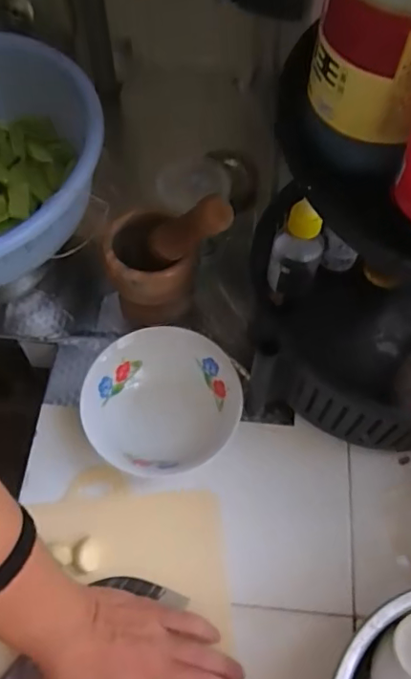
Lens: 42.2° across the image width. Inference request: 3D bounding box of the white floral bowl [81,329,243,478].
[{"bbox_3d":[-0.044,0.066,0.546,0.155,0.050,0.143,0,62,0],"label":"white floral bowl"}]

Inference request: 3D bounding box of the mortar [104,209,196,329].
[{"bbox_3d":[-0.059,-0.075,0.570,0.086,0.093,0.081,-18,63,-9],"label":"mortar"}]

